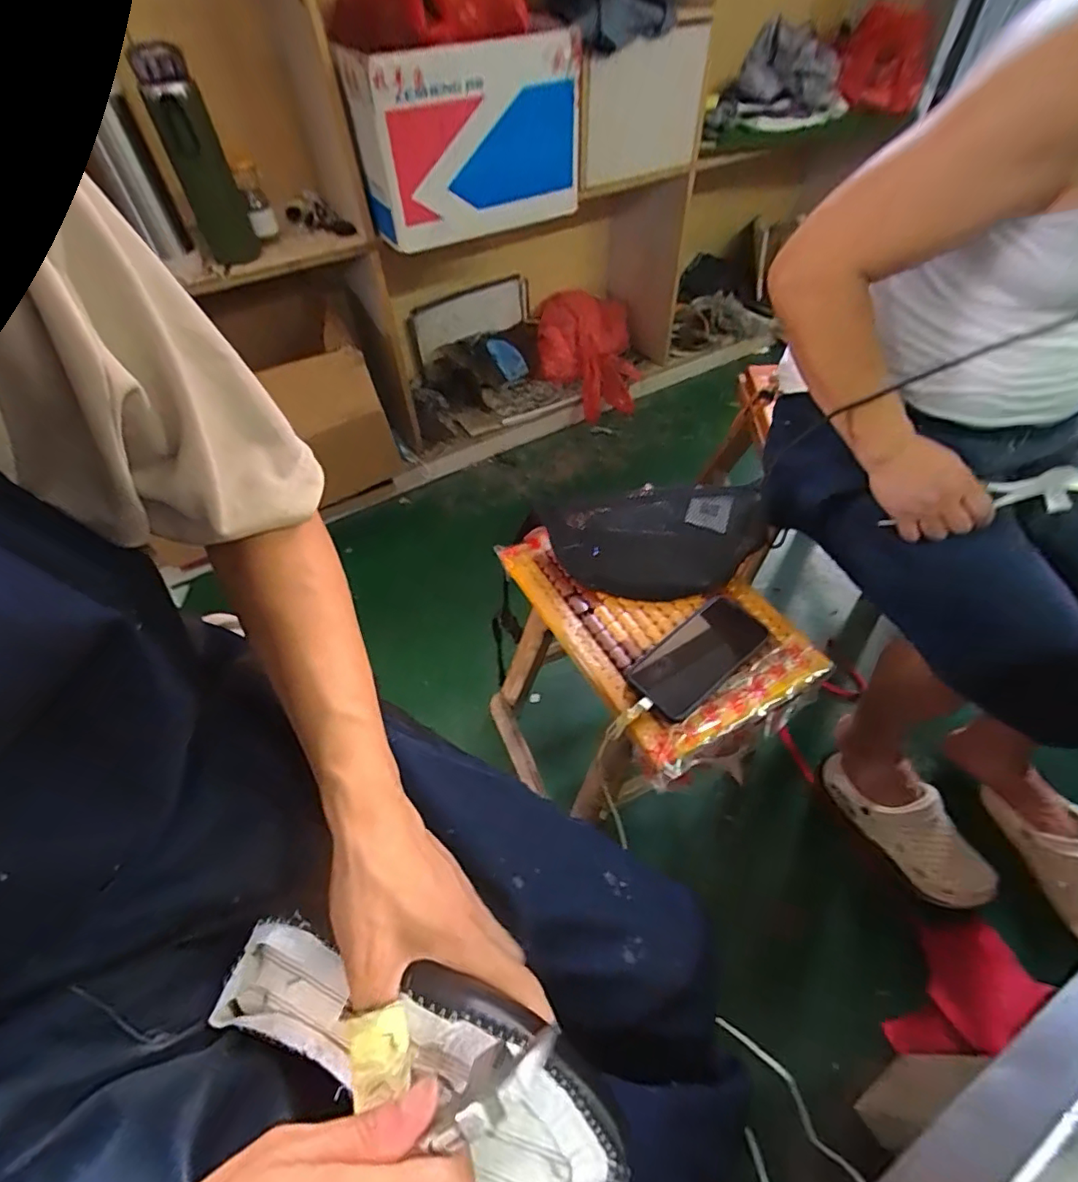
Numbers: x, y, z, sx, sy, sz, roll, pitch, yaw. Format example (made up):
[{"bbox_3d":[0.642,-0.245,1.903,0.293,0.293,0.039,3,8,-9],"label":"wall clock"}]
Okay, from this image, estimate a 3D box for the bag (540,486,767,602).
[{"bbox_3d":[0.139,-0.070,0.713,0.275,0.063,0.160,4,52,5],"label":"bag"}]

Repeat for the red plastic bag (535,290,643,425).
[{"bbox_3d":[0.138,-0.645,1.562,0.285,0.246,0.172,0,52,2],"label":"red plastic bag"}]

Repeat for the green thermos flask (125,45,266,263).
[{"bbox_3d":[-0.548,-0.682,0.910,0.088,0.280,0.062,-16,53,-10],"label":"green thermos flask"}]

